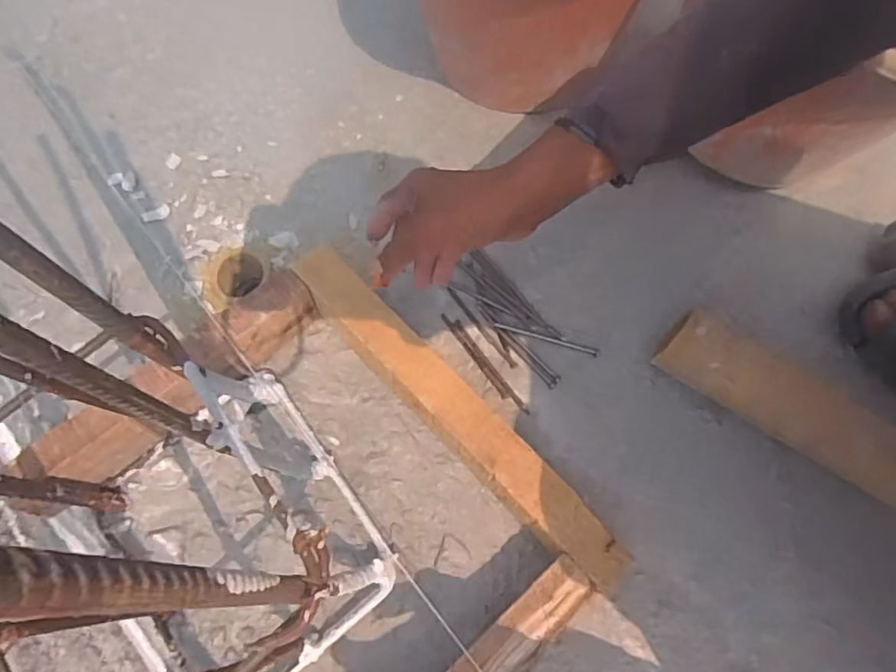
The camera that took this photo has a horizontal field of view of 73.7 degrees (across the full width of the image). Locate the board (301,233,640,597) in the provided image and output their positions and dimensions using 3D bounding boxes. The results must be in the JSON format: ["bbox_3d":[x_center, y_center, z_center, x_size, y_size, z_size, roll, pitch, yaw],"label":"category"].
[{"bbox_3d":[-0.002,0.053,0.481,0.050,0.020,0.356,-41,74,-13],"label":"board"}]

